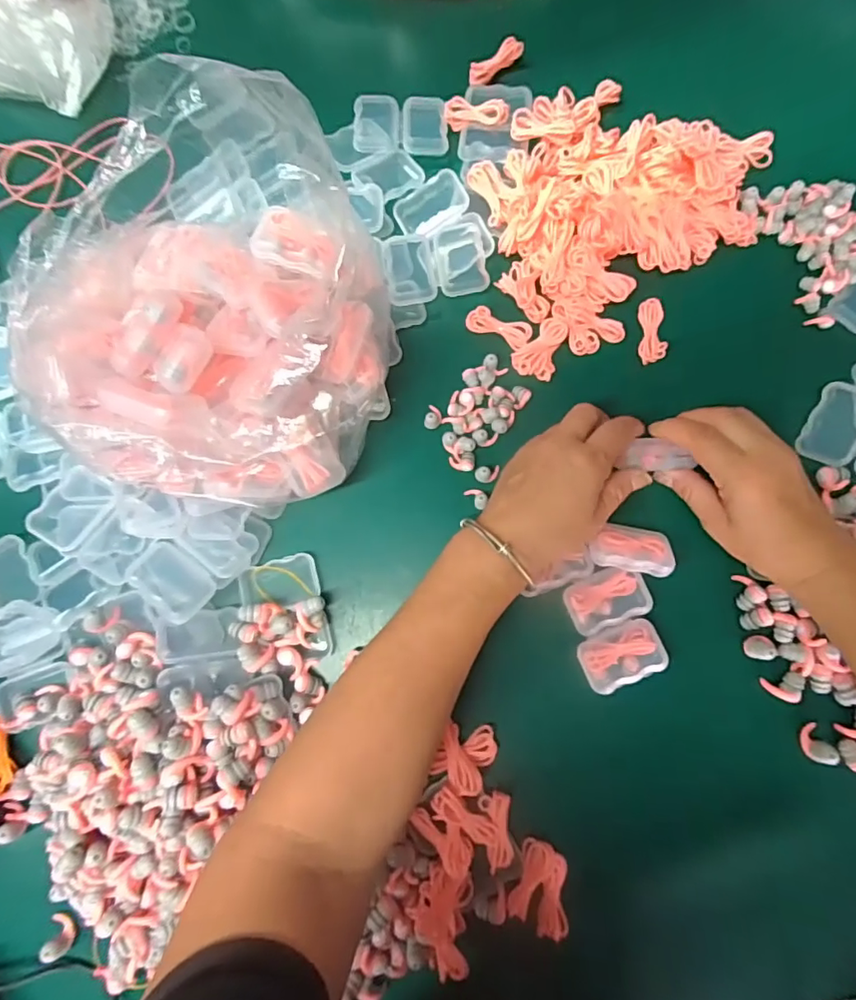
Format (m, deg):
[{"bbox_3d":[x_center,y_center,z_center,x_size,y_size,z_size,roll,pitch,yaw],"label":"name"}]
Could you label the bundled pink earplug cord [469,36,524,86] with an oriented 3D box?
[{"bbox_3d":[0.056,-0.366,0.436,0.051,0.011,0.015,-36,82,-4],"label":"bundled pink earplug cord"}]

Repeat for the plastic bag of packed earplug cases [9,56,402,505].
[{"bbox_3d":[-0.128,-0.121,0.332,0.202,0.132,0.239,-17,81,-1],"label":"plastic bag of packed earplug cases"}]

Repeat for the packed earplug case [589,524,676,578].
[{"bbox_3d":[0.141,0.034,0.360,0.055,0.017,0.032,8,82,3],"label":"packed earplug case"}]

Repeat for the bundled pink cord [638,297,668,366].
[{"bbox_3d":[0.171,-0.129,0.396,0.019,0.008,0.052,5,81,2],"label":"bundled pink cord"}]

